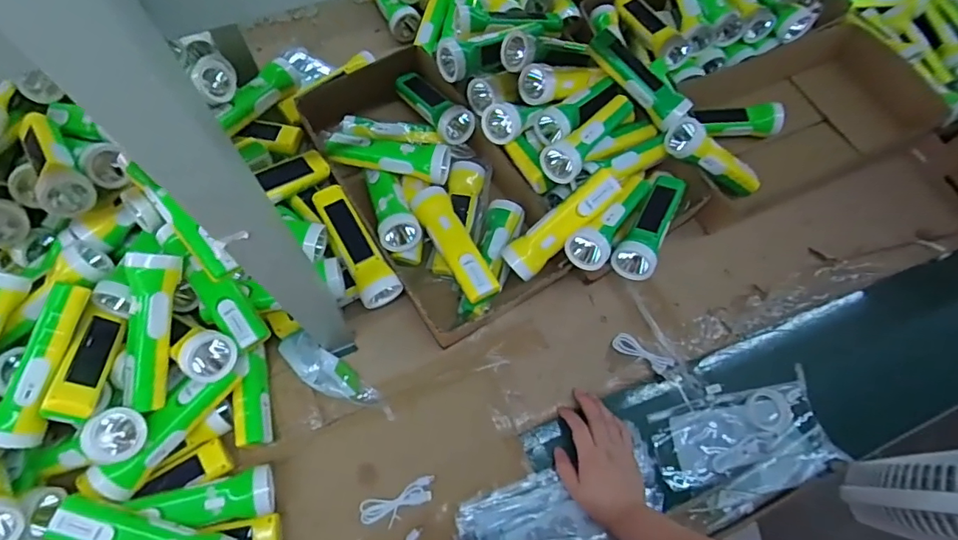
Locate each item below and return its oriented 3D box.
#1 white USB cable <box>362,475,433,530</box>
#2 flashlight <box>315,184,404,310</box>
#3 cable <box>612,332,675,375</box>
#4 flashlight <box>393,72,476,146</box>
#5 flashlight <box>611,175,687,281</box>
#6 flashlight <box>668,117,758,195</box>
[{"bbox_3d":[-0.096,0.282,0.622,0.092,0.008,0.036,-18,69,-10],"label":"white USB cable"},{"bbox_3d":[-0.163,-0.033,0.680,0.052,0.039,0.175,-28,71,-14],"label":"flashlight"},{"bbox_3d":[0.227,0.116,0.718,0.086,0.010,0.027,29,69,9],"label":"cable"},{"bbox_3d":[-0.070,-0.254,0.797,0.057,0.052,0.160,-29,53,-14],"label":"flashlight"},{"bbox_3d":[0.234,-0.065,0.702,0.055,0.044,0.186,28,69,8],"label":"flashlight"},{"bbox_3d":[0.346,-0.156,0.752,0.170,0.048,0.059,25,65,-25],"label":"flashlight"}]

